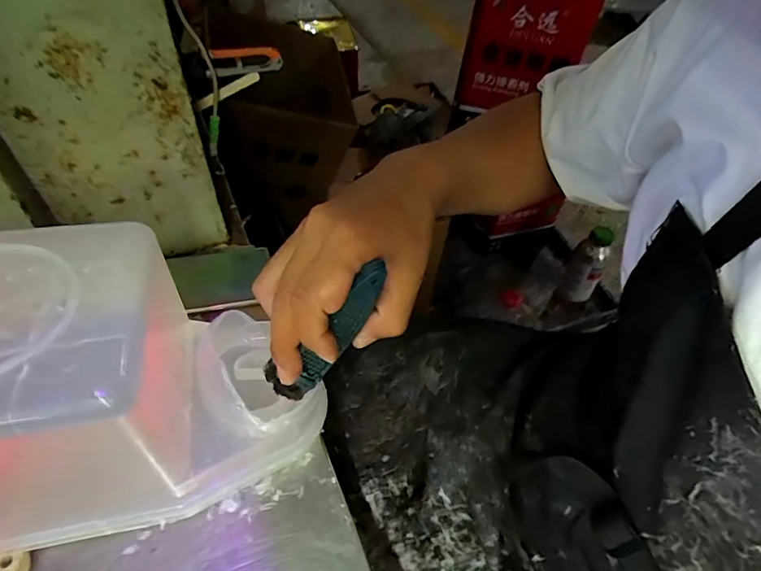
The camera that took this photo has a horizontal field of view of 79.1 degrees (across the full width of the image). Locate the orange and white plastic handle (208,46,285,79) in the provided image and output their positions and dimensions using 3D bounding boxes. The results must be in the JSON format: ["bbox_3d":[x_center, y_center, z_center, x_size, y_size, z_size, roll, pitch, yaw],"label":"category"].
[{"bbox_3d":[-0.119,-0.195,0.402,0.064,0.024,0.013,-12,53,-15],"label":"orange and white plastic handle"}]

